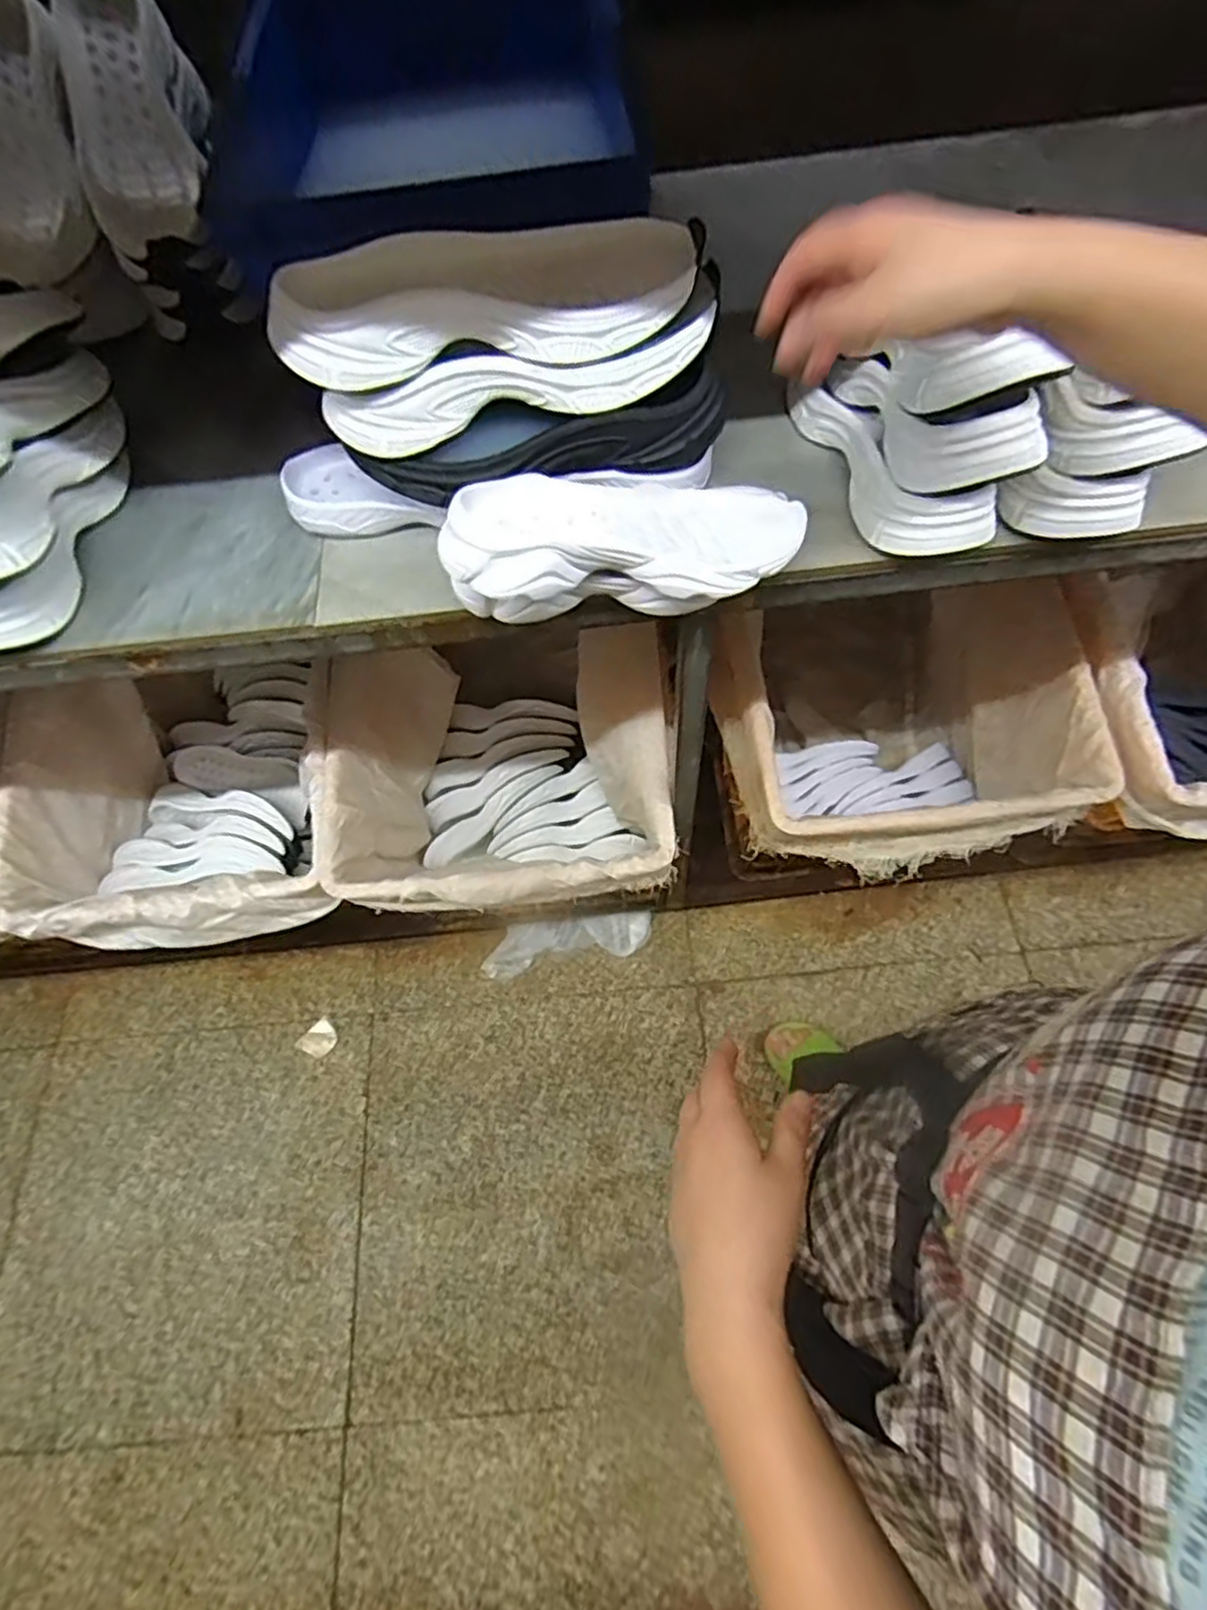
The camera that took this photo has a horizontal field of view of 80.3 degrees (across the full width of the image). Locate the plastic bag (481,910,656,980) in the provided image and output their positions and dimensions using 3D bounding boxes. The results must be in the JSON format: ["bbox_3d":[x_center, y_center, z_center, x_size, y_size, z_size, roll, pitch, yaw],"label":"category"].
[{"bbox_3d":[-0.070,0.262,1.390,0.326,0.064,0.096,-9,63,-2],"label":"plastic bag"}]

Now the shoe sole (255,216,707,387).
[{"bbox_3d":[-0.079,-0.359,0.502,0.288,0.046,0.095,-9,63,-2],"label":"shoe sole"}]

